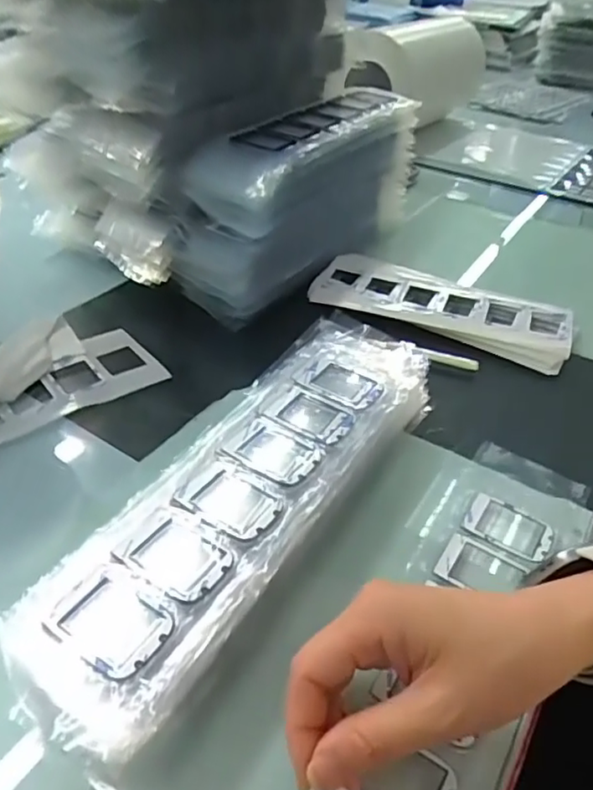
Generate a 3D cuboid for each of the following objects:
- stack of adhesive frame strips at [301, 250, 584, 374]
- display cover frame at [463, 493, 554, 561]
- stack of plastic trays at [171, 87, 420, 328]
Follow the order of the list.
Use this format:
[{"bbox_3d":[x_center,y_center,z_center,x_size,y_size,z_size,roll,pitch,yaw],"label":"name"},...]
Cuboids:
[{"bbox_3d":[0.137,-0.085,0.566,0.231,0.014,0.106,20,42,20],"label":"stack of adhesive frame strips"},{"bbox_3d":[0.132,0.081,0.374,0.052,0.004,0.036,22,43,21],"label":"display cover frame"},{"bbox_3d":[0.010,-0.207,0.604,0.100,0.131,0.323,22,43,22],"label":"stack of plastic trays"}]

